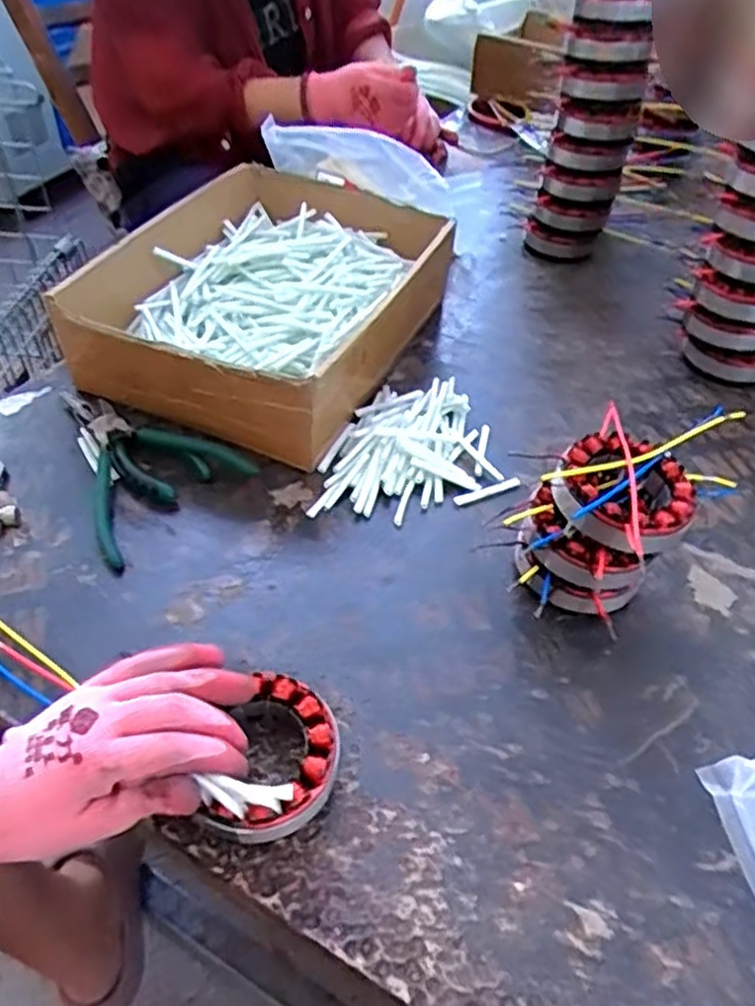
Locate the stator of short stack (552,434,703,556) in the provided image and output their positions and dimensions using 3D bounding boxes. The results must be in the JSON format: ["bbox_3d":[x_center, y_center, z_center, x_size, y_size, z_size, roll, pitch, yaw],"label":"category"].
[{"bbox_3d":[0.156,-0.005,0.461,0.086,0.030,0.097,26,50,21],"label":"stator of short stack"}]

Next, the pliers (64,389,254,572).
[{"bbox_3d":[-0.204,-0.043,0.575,0.123,0.026,0.186,-35,57,-29],"label":"pliers"}]

